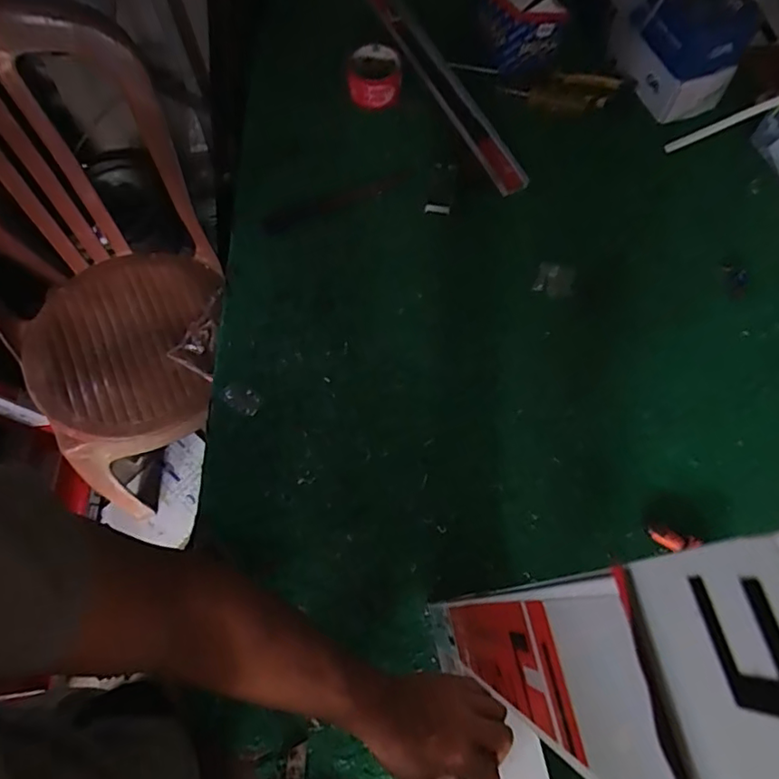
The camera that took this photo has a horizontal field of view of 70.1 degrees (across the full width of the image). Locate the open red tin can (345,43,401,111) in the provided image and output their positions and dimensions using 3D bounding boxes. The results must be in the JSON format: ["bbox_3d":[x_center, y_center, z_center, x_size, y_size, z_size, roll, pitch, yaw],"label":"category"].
[{"bbox_3d":[-0.024,-0.482,0.857,0.082,0.058,0.092,-4,67,-1],"label":"open red tin can"}]

